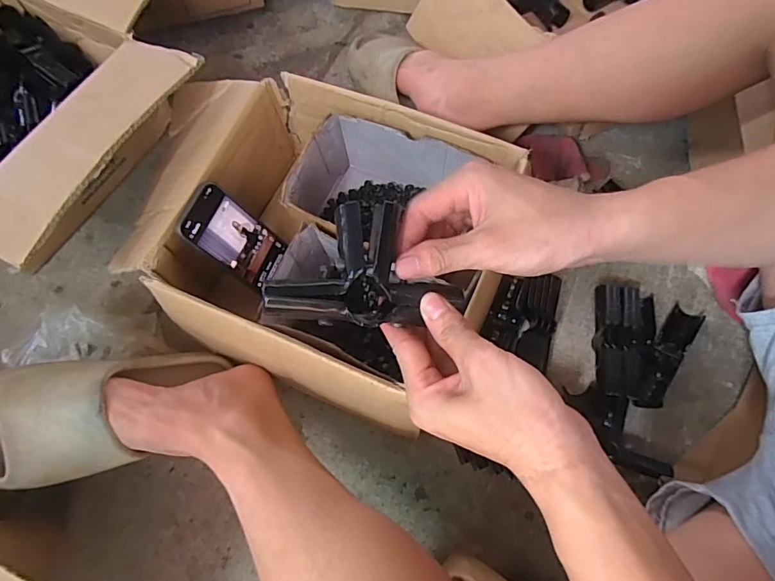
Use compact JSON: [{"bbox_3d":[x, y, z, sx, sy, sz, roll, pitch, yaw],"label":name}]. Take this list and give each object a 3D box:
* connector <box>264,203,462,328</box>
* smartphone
[{"bbox_3d":[-0.013,-0.017,0.312,0.121,0.040,0.079,2,66,4],"label":"connector"},{"bbox_3d":[-0.170,-0.059,0.539,0.008,0.129,0.070,3,65,37],"label":"smartphone"}]

